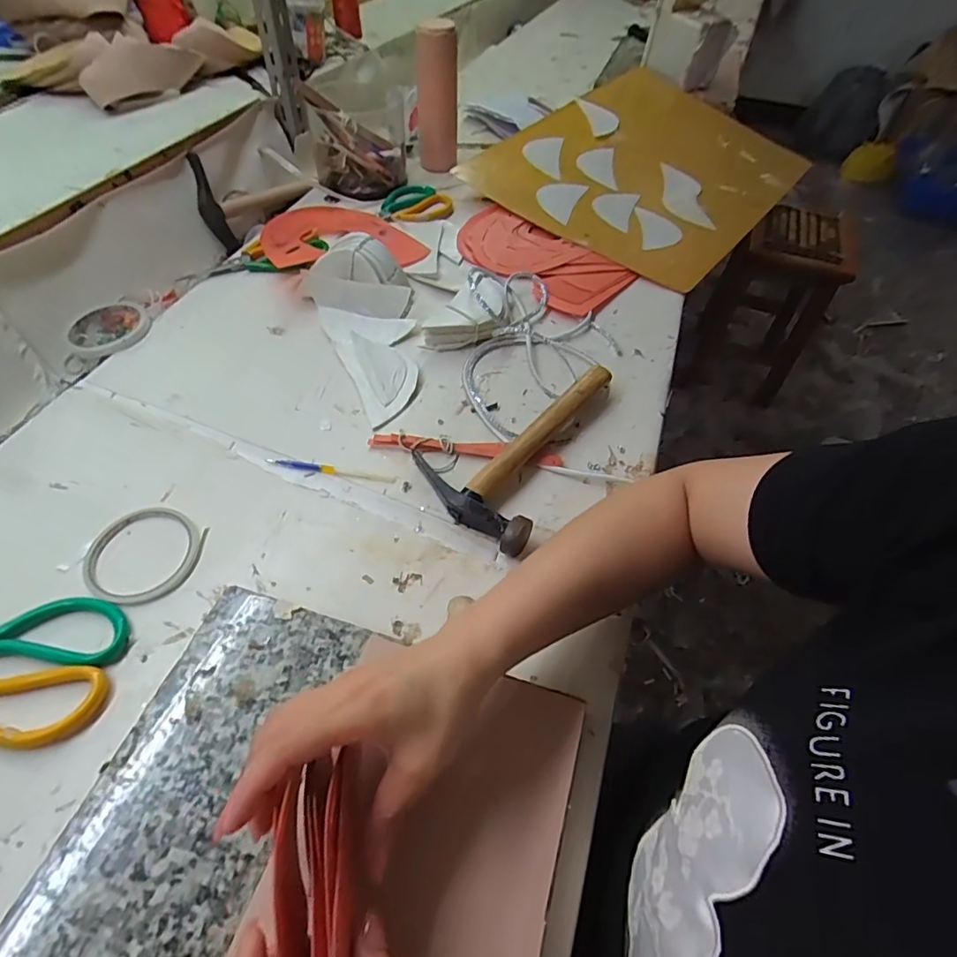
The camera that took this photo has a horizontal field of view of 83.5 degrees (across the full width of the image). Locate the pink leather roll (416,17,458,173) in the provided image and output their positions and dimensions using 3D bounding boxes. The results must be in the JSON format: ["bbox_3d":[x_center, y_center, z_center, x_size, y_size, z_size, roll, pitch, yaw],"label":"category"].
[{"bbox_3d":[-0.065,-0.599,0.857,0.065,0.201,0.064,0,52,-3],"label":"pink leather roll"}]

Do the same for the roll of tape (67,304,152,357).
[{"bbox_3d":[-0.431,-0.177,0.621,0.089,0.012,0.083,33,58,21],"label":"roll of tape"}]

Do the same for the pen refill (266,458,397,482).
[{"bbox_3d":[-0.140,-0.007,0.510,0.122,0.007,0.010,7,52,3],"label":"pen refill"}]

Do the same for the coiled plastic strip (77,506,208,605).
[{"bbox_3d":[-0.277,0.061,0.444,0.087,0.007,0.087,14,53,8],"label":"coiled plastic strip"}]

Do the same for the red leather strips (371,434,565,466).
[{"bbox_3d":[-0.013,-0.031,0.527,0.186,0.011,0.021,6,52,2],"label":"red leather strips"}]

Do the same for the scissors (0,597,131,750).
[{"bbox_3d":[-0.354,0.129,0.387,0.189,0.012,0.102,8,52,4],"label":"scissors"}]

